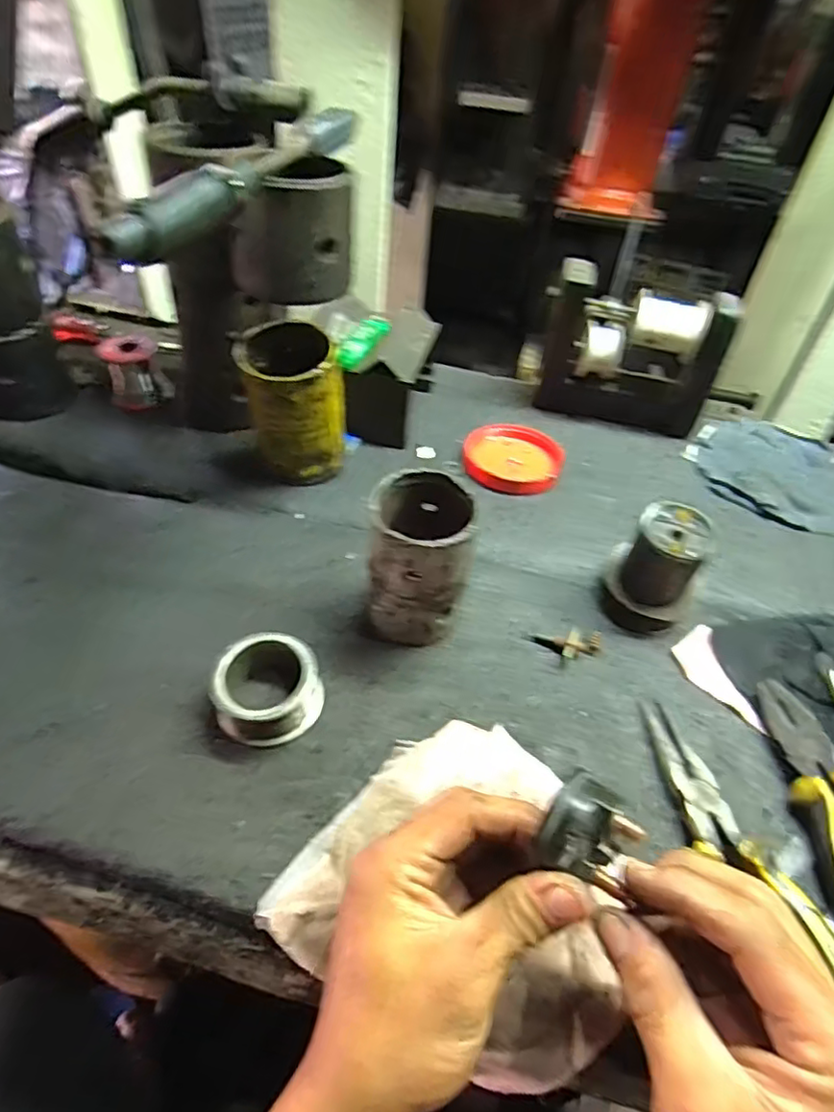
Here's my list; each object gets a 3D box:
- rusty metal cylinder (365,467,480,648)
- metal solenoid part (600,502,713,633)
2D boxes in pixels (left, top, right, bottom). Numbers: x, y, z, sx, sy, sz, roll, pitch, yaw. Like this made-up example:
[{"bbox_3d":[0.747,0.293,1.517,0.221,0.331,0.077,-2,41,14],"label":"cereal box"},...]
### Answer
[{"bbox_3d":[0.001,0.004,0.411,0.063,0.111,0.074,6,44,0],"label":"rusty metal cylinder"},{"bbox_3d":[0.175,0.009,0.446,0.068,0.079,0.053,27,48,20],"label":"metal solenoid part"}]

